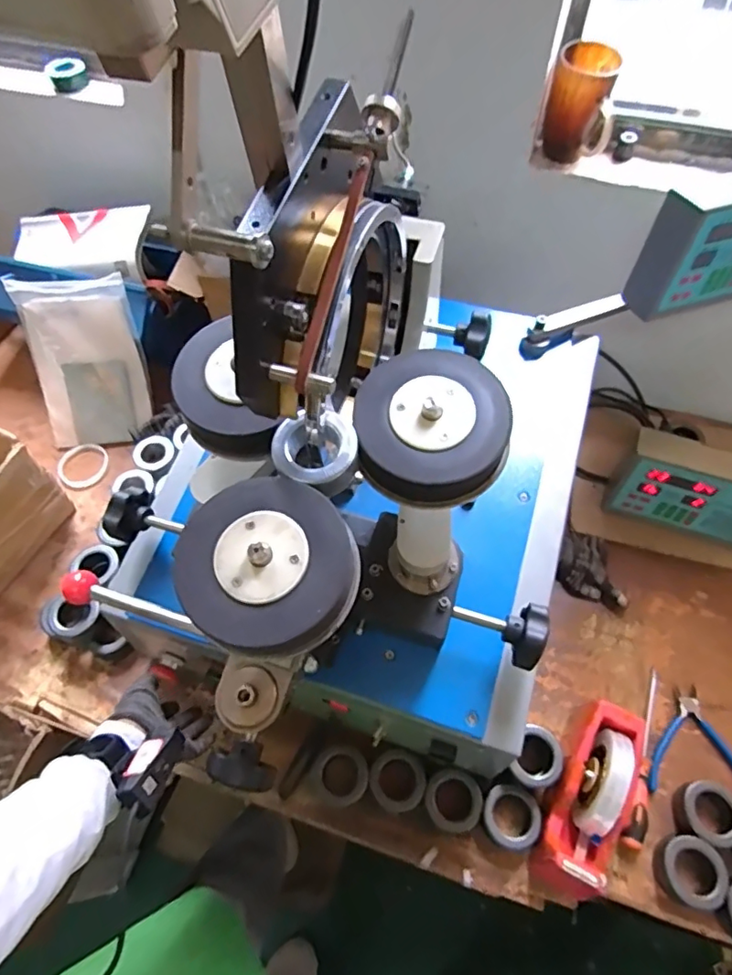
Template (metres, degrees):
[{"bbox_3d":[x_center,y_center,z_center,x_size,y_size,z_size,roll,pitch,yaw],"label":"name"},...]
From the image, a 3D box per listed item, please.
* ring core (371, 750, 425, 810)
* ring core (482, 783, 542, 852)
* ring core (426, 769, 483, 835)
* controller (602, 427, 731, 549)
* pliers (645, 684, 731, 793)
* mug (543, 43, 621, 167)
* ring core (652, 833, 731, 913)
[{"bbox_3d":[0.041,0.374,0.697,0.067,0.037,0.067,0,58,1],"label":"ring core"},{"bbox_3d":[0.176,0.403,0.670,0.065,0.039,0.068,0,58,1],"label":"ring core"},{"bbox_3d":[0.110,0.391,0.684,0.070,0.045,0.068,0,58,1],"label":"ring core"},{"bbox_3d":[0.497,0.007,0.825,0.226,0.144,0.074,15,60,10],"label":"controller"},{"bbox_3d":[0.433,0.335,0.726,0.132,0.021,0.141,7,59,5],"label":"pliers"},{"bbox_3d":[0.294,-0.522,0.757,0.086,0.125,0.072,20,61,13],"label":"mug"},{"bbox_3d":[0.378,0.448,0.636,0.069,0.036,0.072,0,58,1],"label":"ring core"}]

